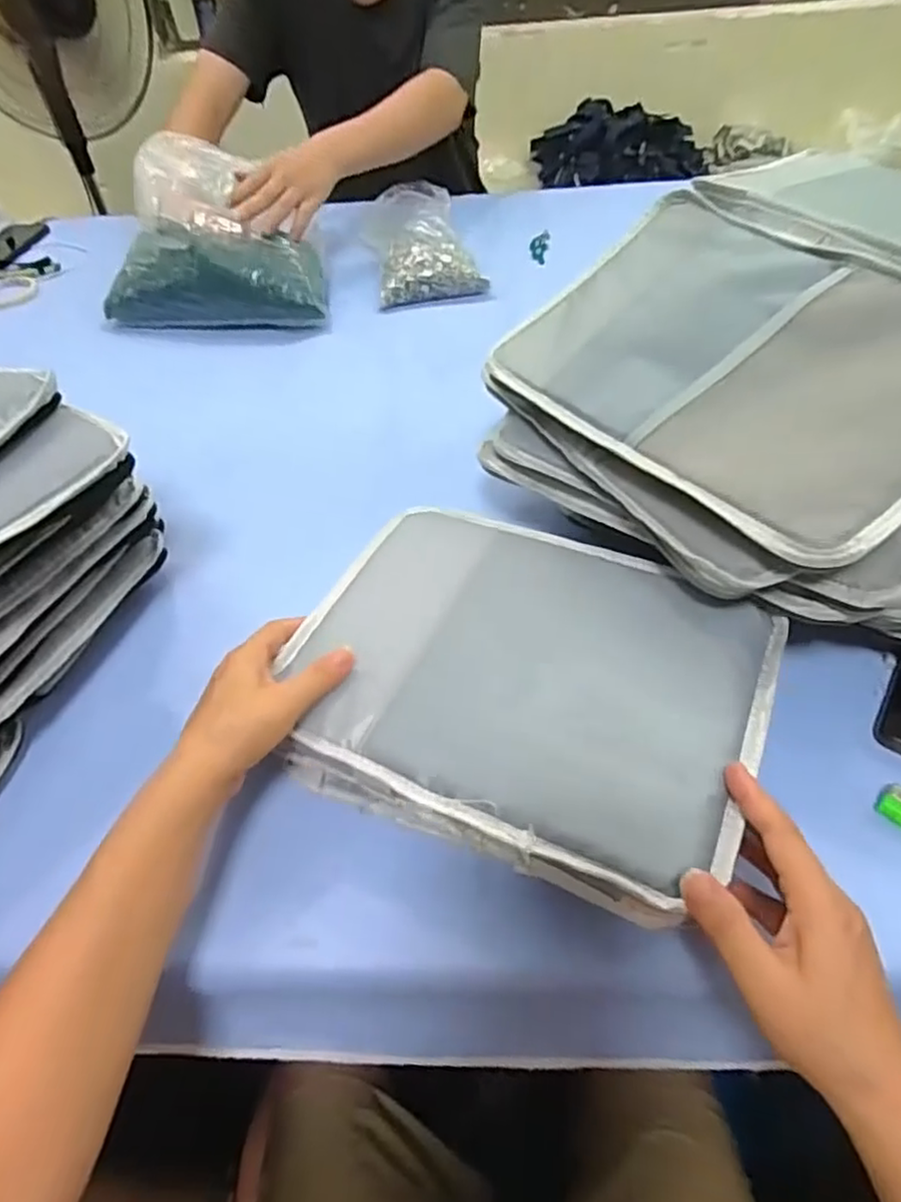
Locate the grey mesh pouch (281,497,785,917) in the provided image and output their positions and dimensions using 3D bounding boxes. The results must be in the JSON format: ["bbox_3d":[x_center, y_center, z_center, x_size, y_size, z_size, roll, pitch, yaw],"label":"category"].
[{"bbox_3d":[0.046,0.047,0.429,0.278,0.036,0.220,19,52,20],"label":"grey mesh pouch"}]

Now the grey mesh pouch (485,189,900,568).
[{"bbox_3d":[0.195,-0.171,0.451,0.223,0.018,0.307,-41,56,-6],"label":"grey mesh pouch"}]

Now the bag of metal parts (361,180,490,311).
[{"bbox_3d":[-0.049,-0.521,0.958,0.143,0.081,0.263,-11,49,-5],"label":"bag of metal parts"}]

